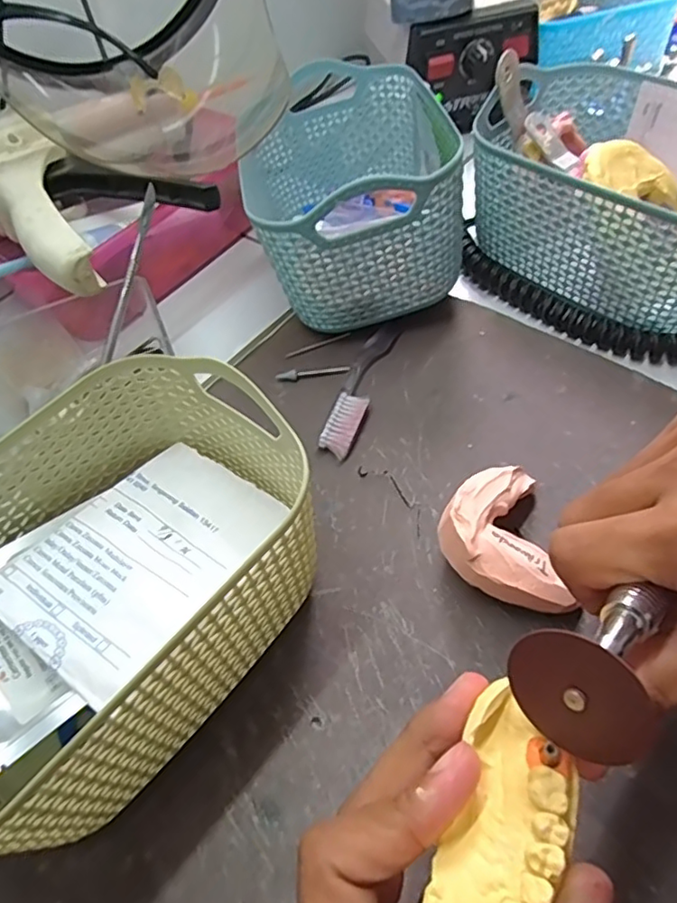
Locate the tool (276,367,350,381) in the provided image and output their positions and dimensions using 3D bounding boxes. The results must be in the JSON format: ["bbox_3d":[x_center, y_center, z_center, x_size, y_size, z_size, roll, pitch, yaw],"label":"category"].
[{"bbox_3d":[-0.015,-0.046,0.340,0.043,0.004,0.007,-6,54,2],"label":"tool"}]

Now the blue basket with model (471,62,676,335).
[{"bbox_3d":[0.164,-0.148,0.344,0.118,0.080,0.165,-38,59,-19],"label":"blue basket with model"}]

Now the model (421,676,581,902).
[{"bbox_3d":[0.041,0.089,0.142,0.025,0.018,0.058,20,60,16],"label":"model"}]

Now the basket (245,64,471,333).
[{"bbox_3d":[0.007,-0.160,0.362,0.114,0.095,0.171,-6,54,3],"label":"basket"}]

